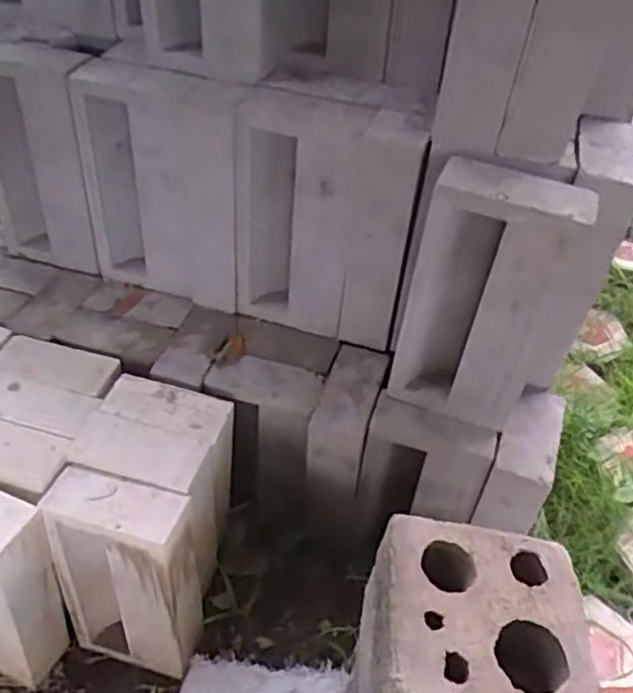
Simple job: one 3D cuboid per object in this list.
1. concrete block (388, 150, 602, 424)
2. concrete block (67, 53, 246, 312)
[{"bbox_3d":[0.244,-0.063,0.973,0.202,0.384,0.146,27,50,21],"label":"concrete block"},{"bbox_3d":[-0.240,-0.257,1.118,0.278,0.400,0.116,15,46,11],"label":"concrete block"}]

